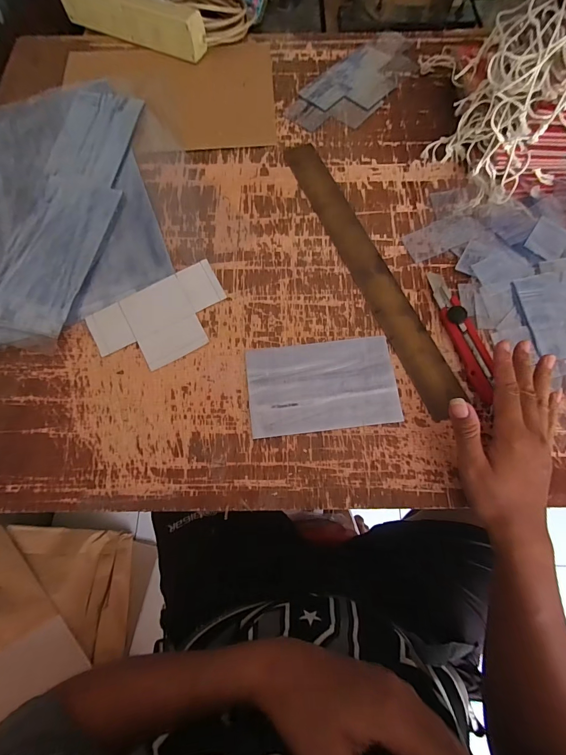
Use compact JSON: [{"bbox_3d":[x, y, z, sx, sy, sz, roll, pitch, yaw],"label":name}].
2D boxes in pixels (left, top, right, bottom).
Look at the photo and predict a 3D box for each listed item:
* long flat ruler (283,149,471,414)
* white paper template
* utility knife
[{"bbox_3d":[0.109,-0.153,0.452,0.051,0.007,0.430,-23,73,-3],"label":"long flat ruler"},{"bbox_3d":[-0.147,-0.070,0.422,0.164,0.008,0.100,-29,75,-10],"label":"white paper template"},{"bbox_3d":[0.215,-0.055,0.410,0.027,0.017,0.169,-14,73,-5],"label":"utility knife"}]

